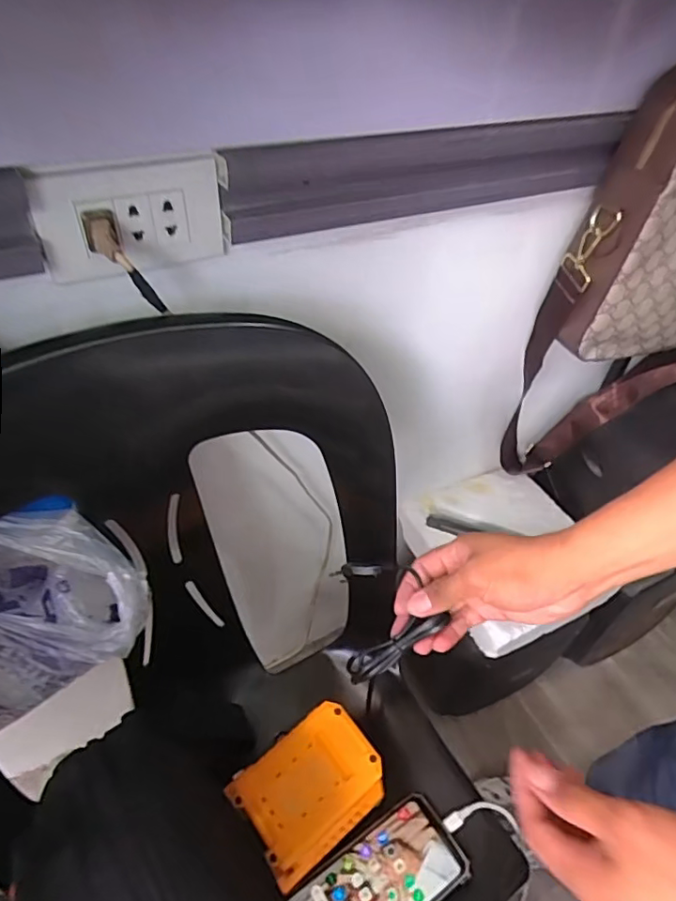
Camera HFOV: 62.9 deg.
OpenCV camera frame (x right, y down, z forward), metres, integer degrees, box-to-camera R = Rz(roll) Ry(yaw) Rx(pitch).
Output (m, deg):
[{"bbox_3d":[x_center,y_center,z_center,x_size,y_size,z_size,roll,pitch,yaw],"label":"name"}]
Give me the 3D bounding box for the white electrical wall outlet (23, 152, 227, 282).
[{"bbox_3d":[-0.138,-0.160,0.383,0.125,0.066,0.025,-17,51,-21],"label":"white electrical wall outlet"}]

